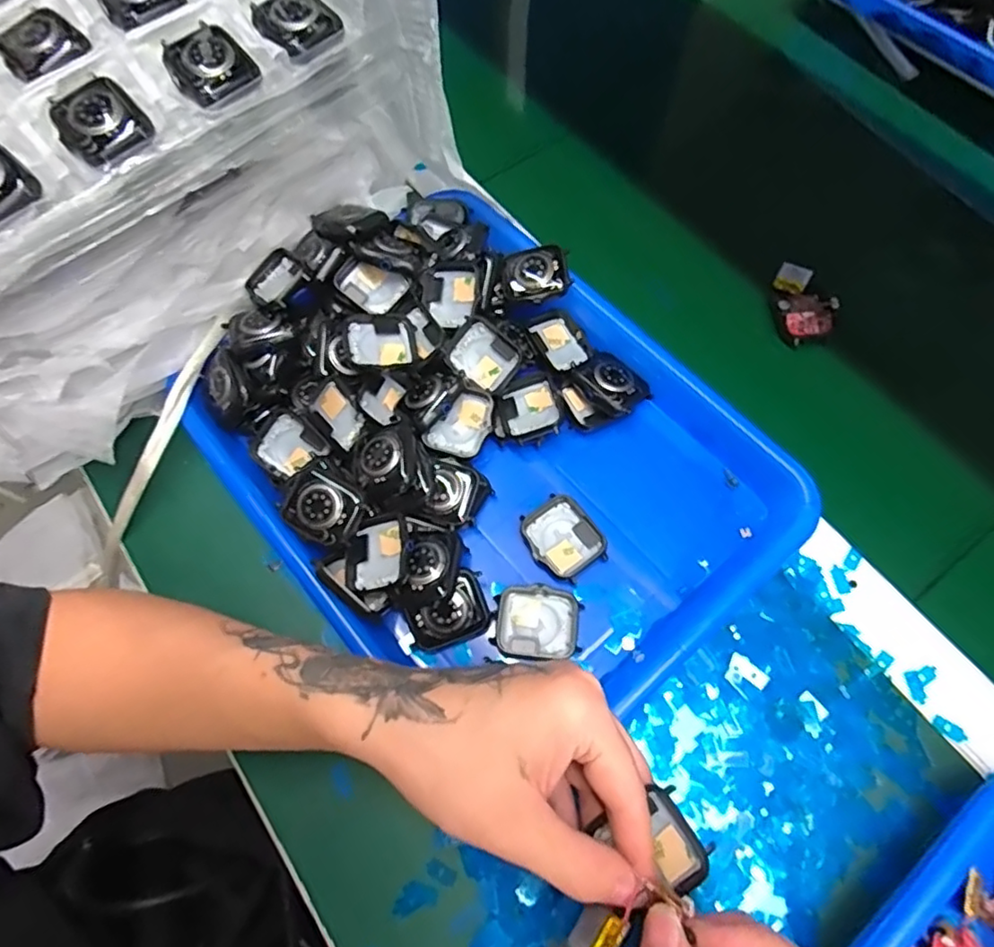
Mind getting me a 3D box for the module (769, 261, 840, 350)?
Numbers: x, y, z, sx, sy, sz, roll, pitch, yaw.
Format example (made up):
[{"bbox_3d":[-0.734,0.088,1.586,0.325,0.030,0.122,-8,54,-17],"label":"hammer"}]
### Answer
[{"bbox_3d":[0.208,-0.115,0.408,0.037,0.016,0.059,-11,67,-2],"label":"module"}]

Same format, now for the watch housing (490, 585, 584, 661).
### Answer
[{"bbox_3d":[0.022,0.082,0.328,0.046,0.008,0.036,4,67,4],"label":"watch housing"}]

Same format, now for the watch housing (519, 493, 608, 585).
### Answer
[{"bbox_3d":[0.038,0.038,0.346,0.038,0.011,0.045,-34,70,-11],"label":"watch housing"}]

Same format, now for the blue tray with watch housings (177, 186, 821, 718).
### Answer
[{"bbox_3d":[-0.015,-0.024,0.355,0.247,0.059,0.331,-40,71,-13],"label":"blue tray with watch housings"}]

